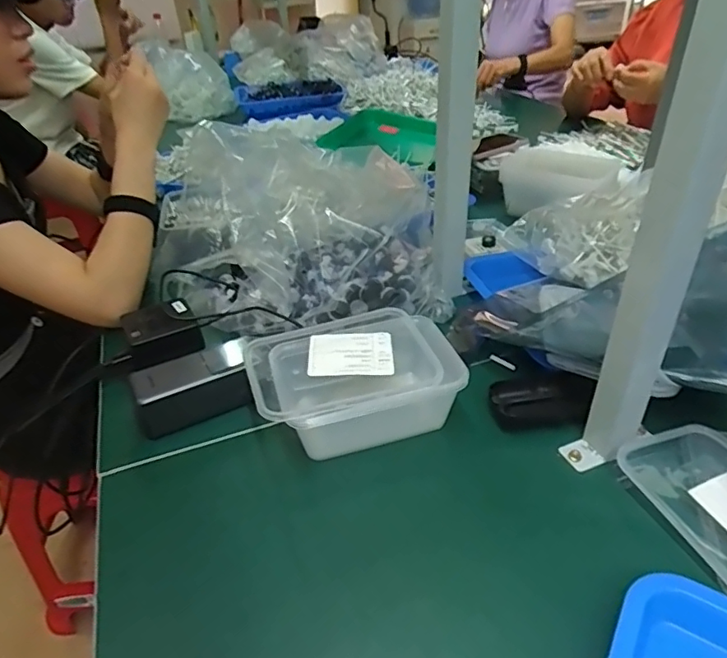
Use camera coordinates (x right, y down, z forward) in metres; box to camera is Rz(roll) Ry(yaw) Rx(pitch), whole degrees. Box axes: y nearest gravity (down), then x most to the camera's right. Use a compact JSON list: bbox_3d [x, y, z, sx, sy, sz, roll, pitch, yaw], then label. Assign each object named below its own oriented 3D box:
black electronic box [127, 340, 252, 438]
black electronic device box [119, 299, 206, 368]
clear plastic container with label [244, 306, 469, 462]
[{"bbox_3d":[-0.172,0.059,0.547,0.113,0.057,0.049,-18,38,-20],"label":"black electronic box"},{"bbox_3d":[-0.233,0.000,0.614,0.077,0.028,0.086,-18,38,-20],"label":"black electronic device box"},{"bbox_3d":[-0.011,0.051,0.517,0.182,0.071,0.127,-12,36,-12],"label":"clear plastic container with label"}]

